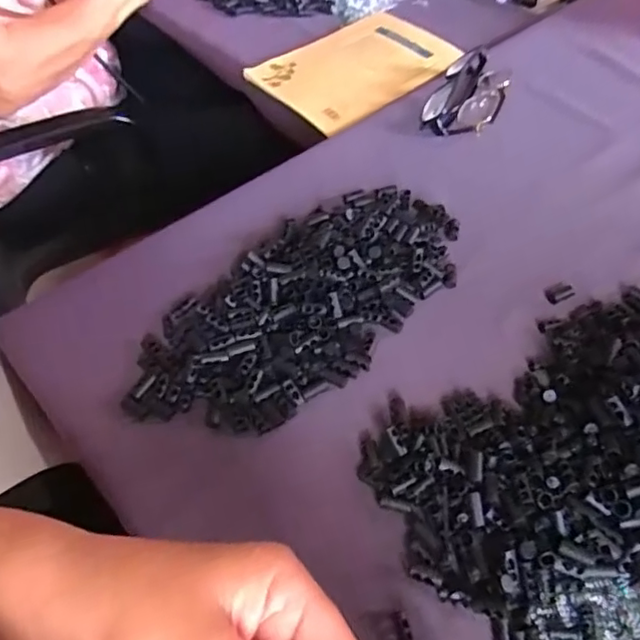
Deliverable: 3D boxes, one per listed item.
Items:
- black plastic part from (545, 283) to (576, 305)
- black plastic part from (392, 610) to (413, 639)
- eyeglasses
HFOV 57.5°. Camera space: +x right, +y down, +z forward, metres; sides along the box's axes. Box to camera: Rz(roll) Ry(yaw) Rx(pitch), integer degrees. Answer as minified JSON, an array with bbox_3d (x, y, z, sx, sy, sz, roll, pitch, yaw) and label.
[{"bbox_3d":[0.177,-0.020,0.435,0.020,0.009,0.016,-19,54,-15],"label":"black plastic part"},{"bbox_3d":[0.043,0.158,0.299,0.007,0.006,0.018,-13,53,-11],"label":"black plastic part"},{"bbox_3d":[0.150,-0.225,0.579,0.063,0.027,0.133,22,54,15],"label":"eyeglasses"}]

